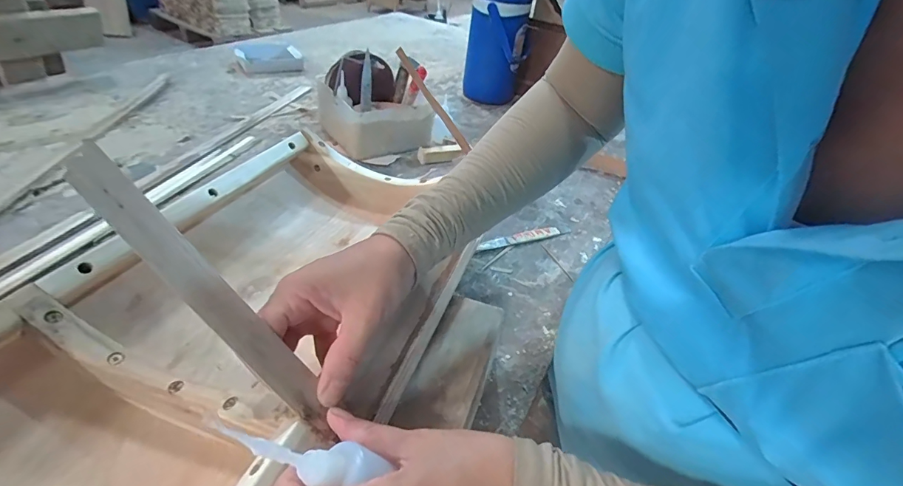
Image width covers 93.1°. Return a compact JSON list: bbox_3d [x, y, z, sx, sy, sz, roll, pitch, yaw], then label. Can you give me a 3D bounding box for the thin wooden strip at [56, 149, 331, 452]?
[{"bbox_3d":[-0.127,0.032,0.230,0.007,0.193,0.024,-31,13,30],"label":"thin wooden strip"}]

